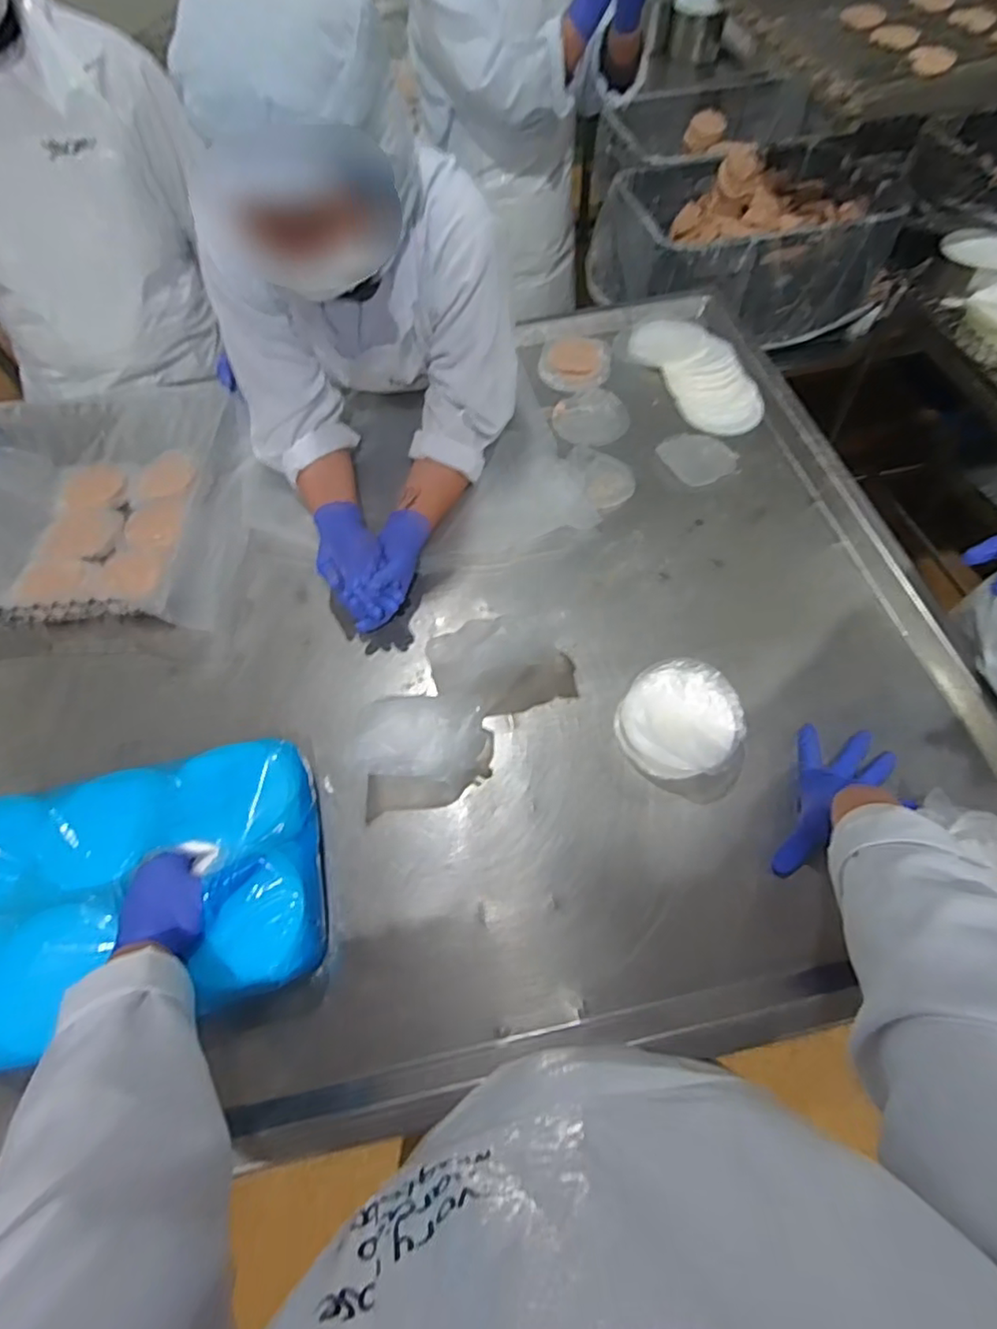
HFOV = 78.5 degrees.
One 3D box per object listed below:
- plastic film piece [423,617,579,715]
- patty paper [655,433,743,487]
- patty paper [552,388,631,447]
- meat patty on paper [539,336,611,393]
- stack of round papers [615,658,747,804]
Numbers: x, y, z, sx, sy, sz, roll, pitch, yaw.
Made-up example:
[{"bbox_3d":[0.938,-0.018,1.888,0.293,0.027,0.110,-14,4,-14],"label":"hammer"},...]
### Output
[{"bbox_3d":[0.006,-0.003,0.729,0.173,0.092,0.097,-10,61,-2],"label":"plastic film piece"},{"bbox_3d":[0.311,-0.322,0.947,0.102,0.004,0.125,-18,53,-9],"label":"patty paper"},{"bbox_3d":[0.151,-0.405,0.997,0.120,0.009,0.135,-9,61,-1],"label":"patty paper"},{"bbox_3d":[0.134,-0.532,1.074,0.120,0.005,0.159,9,62,8],"label":"meat patty on paper"},{"bbox_3d":[0.215,0.068,0.702,0.148,0.046,0.148,25,65,16],"label":"stack of round papers"}]

